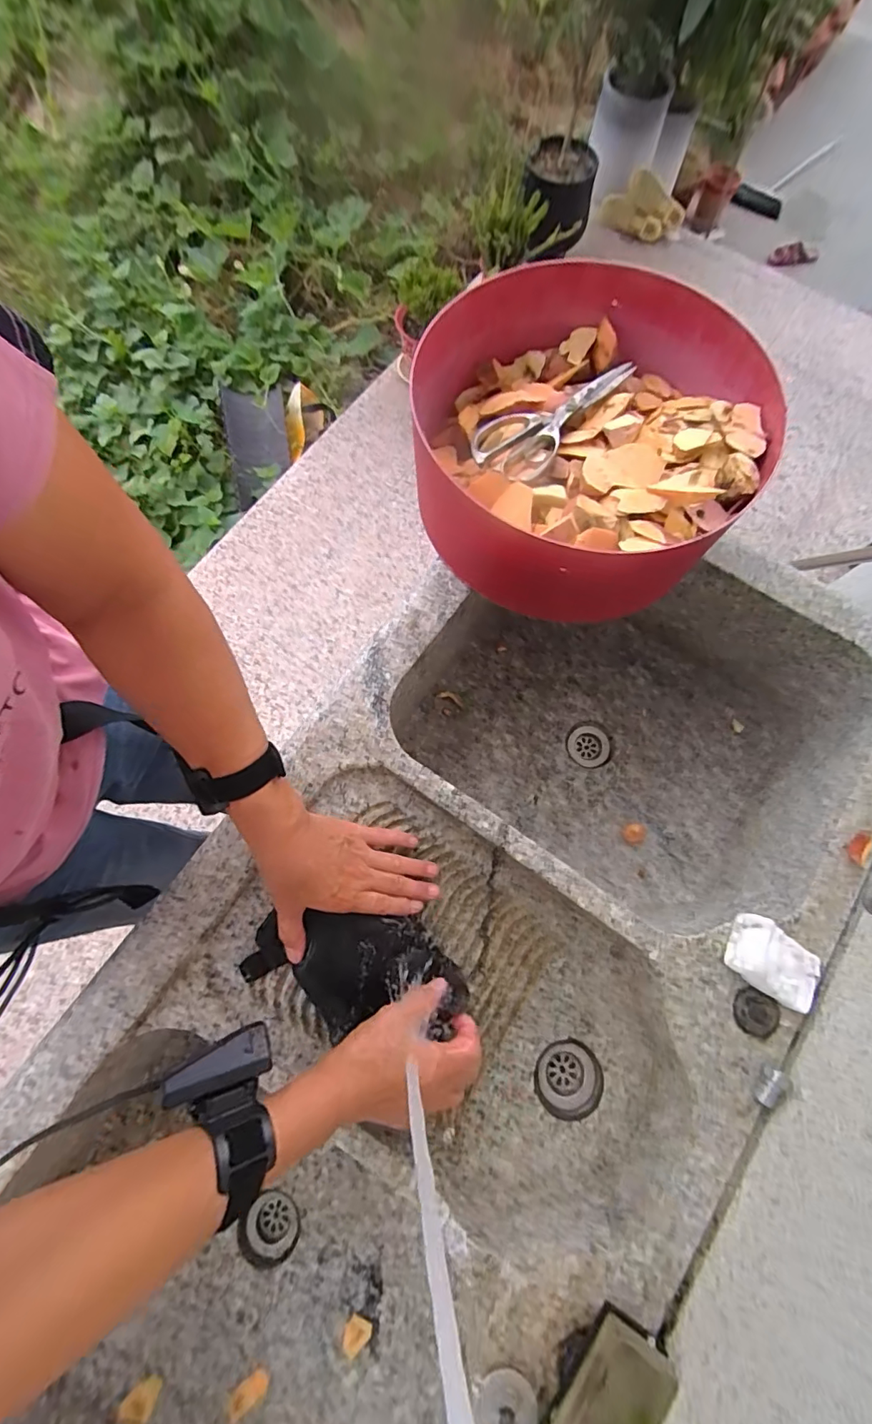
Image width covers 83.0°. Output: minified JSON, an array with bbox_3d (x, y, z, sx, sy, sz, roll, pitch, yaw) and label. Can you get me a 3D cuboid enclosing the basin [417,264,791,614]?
[{"bbox_3d":[0.146,-0.286,0.523,0.335,0.120,0.352,0,74,0],"label":"basin"}]

